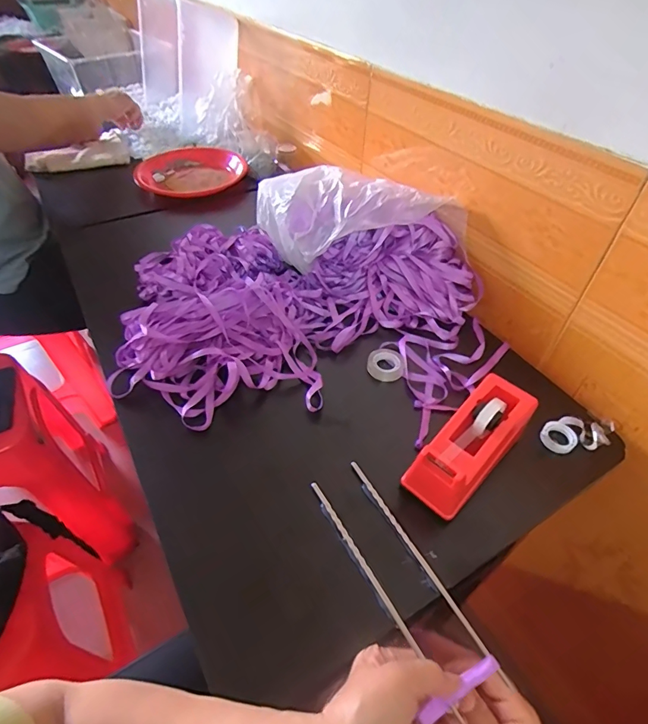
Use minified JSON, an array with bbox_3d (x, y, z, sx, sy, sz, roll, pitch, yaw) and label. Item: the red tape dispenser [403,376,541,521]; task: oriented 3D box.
[{"bbox_3d":[0.150,0.085,0.451,0.064,0.072,0.158,36,54,28],"label":"red tape dispenser"}]

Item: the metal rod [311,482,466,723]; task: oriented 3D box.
[{"bbox_3d":[0.045,0.197,0.390,0.007,0.008,0.215,-22,52,-22],"label":"metal rod"}]

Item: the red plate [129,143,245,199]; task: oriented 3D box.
[{"bbox_3d":[-0.306,-0.436,0.986,0.229,0.045,0.253,-21,49,-13],"label":"red plate"}]

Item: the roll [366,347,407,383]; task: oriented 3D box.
[{"bbox_3d":[0.081,0.003,0.574,0.046,0.018,0.047,1,46,-1],"label":"roll"}]

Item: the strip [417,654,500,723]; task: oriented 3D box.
[{"bbox_3d":[0.105,0.250,0.334,0.071,0.006,0.011,-24,51,-22],"label":"strip"}]

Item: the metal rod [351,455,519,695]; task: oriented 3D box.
[{"bbox_3d":[0.083,0.175,0.413,0.006,0.004,0.199,-22,51,-22],"label":"metal rod"}]

